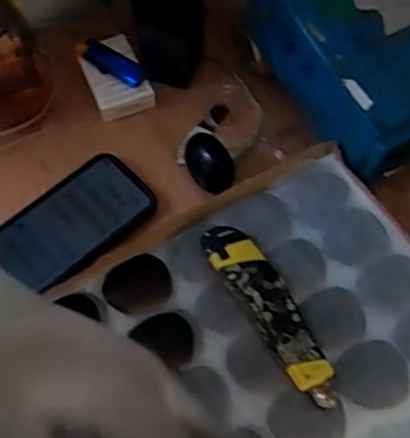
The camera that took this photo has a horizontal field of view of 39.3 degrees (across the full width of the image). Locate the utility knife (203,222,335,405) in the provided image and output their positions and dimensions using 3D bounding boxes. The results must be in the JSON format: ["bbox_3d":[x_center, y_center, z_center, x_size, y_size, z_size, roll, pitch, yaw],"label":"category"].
[{"bbox_3d":[0.053,0.071,0.449,0.038,0.023,0.157,-30,65,-15],"label":"utility knife"}]

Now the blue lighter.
[{"bbox_3d":[-0.098,-0.162,0.593,0.081,0.011,0.027,35,67,18],"label":"blue lighter"}]

